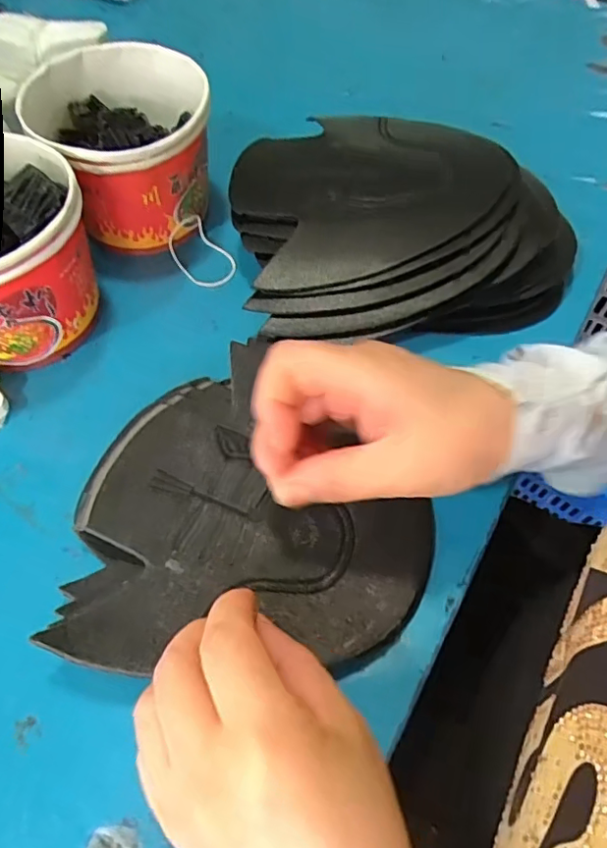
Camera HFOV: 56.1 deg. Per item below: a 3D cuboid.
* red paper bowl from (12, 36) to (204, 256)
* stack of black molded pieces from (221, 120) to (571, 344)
[{"bbox_3d":[-0.121,-0.185,0.402,0.113,0.096,0.121,-11,59,-8],"label":"red paper bowl"},{"bbox_3d":[0.068,-0.147,0.406,0.228,0.059,0.190,-8,58,-6],"label":"stack of black molded pieces"}]

